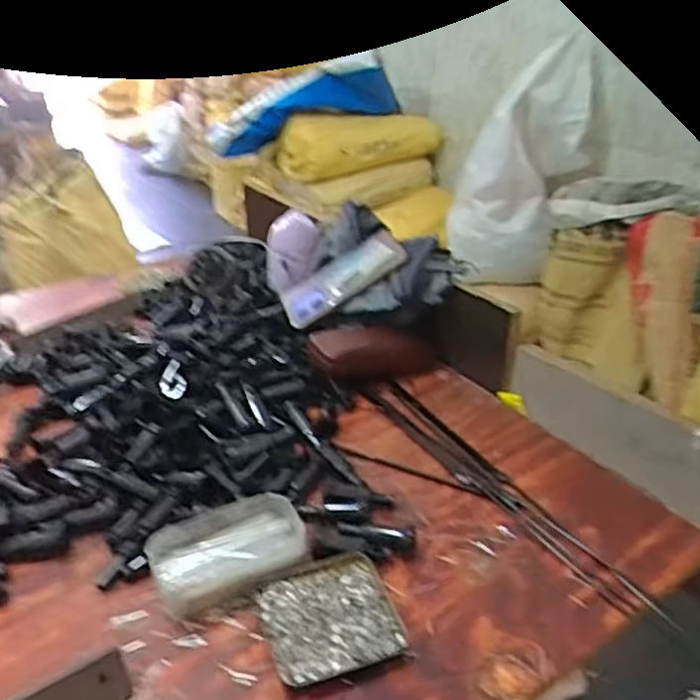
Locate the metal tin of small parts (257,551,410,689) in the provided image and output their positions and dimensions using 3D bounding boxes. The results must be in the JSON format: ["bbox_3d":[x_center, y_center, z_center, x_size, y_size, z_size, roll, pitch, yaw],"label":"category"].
[{"bbox_3d":[-0.015,0.202,0.501,0.096,0.011,0.092,-12,31,-17],"label":"metal tin of small parts"}]

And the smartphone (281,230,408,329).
[{"bbox_3d":[-0.011,-0.092,0.826,0.165,0.015,0.086,-33,45,10],"label":"smartphone"}]

